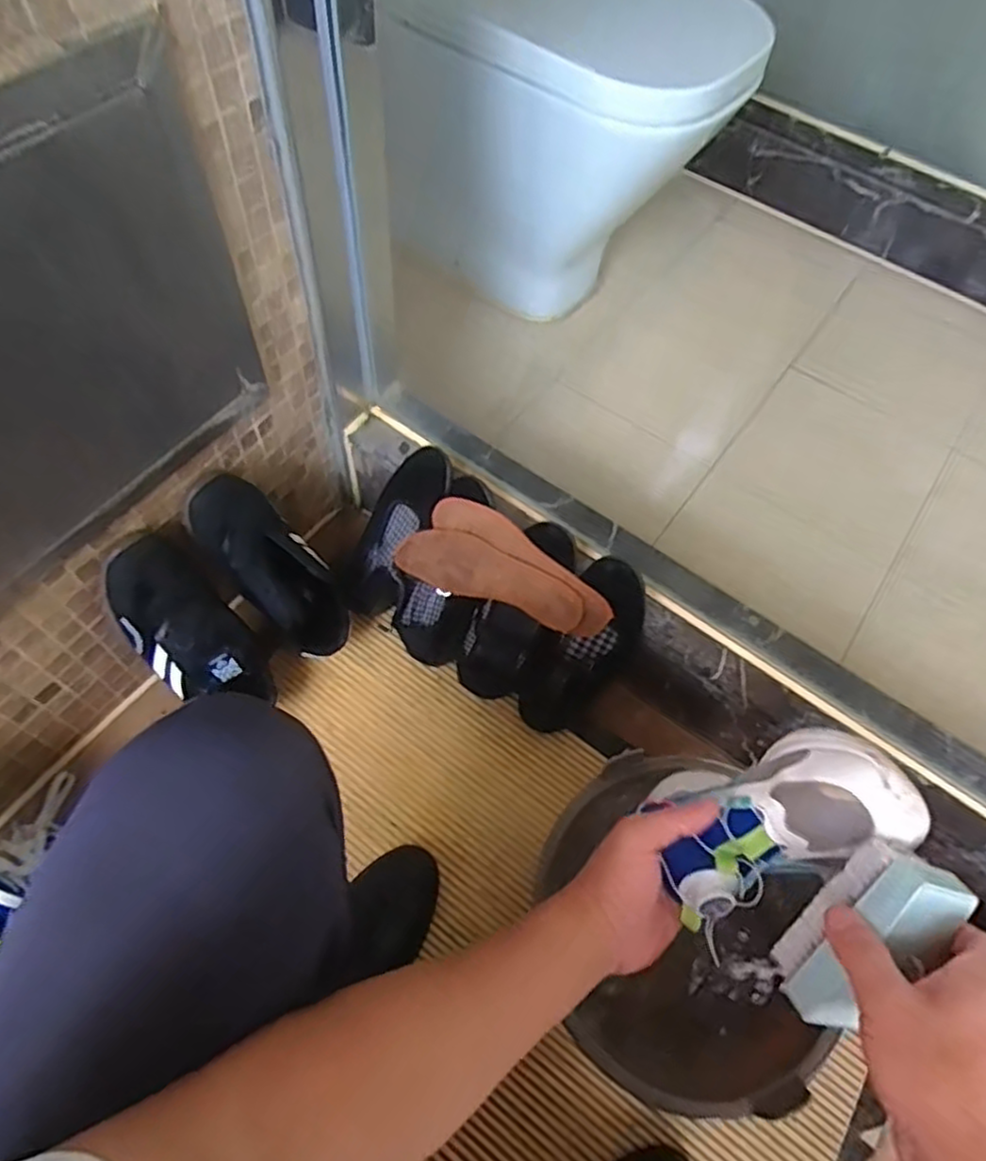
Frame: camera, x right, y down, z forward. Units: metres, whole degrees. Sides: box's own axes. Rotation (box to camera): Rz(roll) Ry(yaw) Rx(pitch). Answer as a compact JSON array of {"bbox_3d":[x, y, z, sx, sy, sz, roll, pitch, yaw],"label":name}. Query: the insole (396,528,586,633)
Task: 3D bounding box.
[{"bbox_3d":[-0.004,-0.006,0.827,0.224,0.073,0.015,18,18,17],"label":"insole"}]

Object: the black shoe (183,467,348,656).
[{"bbox_3d":[-0.241,-0.013,0.808,0.093,0.083,0.241,-44,113,-25],"label":"black shoe"}]

